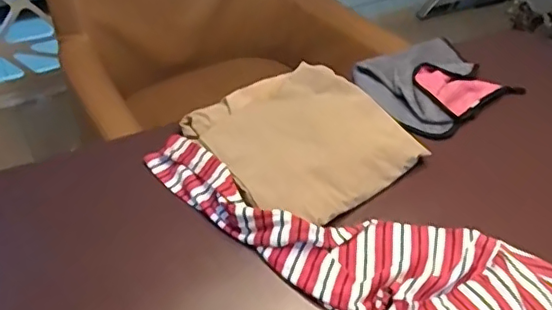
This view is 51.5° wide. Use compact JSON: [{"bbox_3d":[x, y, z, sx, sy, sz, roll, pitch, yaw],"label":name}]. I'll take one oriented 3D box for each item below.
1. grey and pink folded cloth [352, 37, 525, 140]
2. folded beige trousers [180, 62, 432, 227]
[{"bbox_3d":[0.251,-0.116,0.902,0.204,0.033,0.175,-24,52,-27],"label":"grey and pink folded cloth"},{"bbox_3d":[0.029,-0.028,0.764,0.238,0.040,0.250,-30,54,-31],"label":"folded beige trousers"}]

